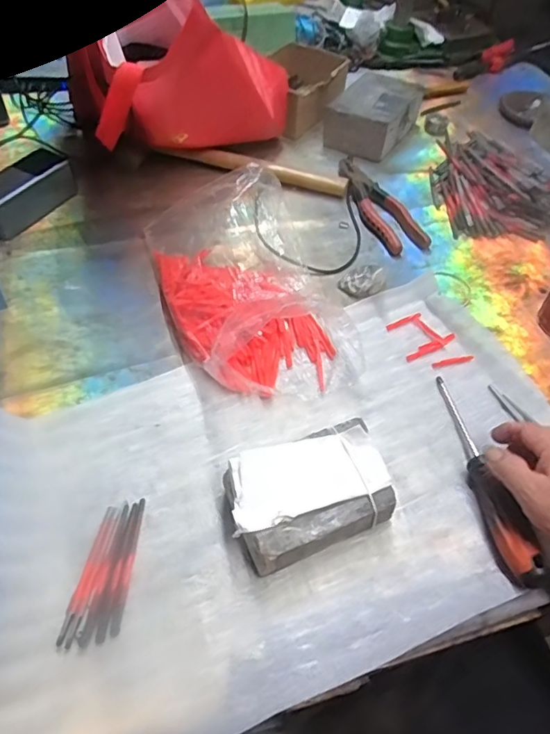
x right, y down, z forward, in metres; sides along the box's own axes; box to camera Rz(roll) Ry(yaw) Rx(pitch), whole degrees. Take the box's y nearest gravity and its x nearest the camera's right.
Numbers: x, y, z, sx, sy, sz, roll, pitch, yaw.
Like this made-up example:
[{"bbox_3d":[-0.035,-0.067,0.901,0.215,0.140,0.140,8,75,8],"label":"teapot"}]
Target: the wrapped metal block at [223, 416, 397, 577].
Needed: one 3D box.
[{"bbox_3d":[0.027,0.100,0.418,0.125,0.054,0.084,-16,55,-16],"label":"wrapped metal block"}]

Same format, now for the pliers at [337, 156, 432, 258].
[{"bbox_3d":[0.132,-0.223,0.707,0.063,0.019,0.201,-17,55,-17],"label":"pliers"}]

